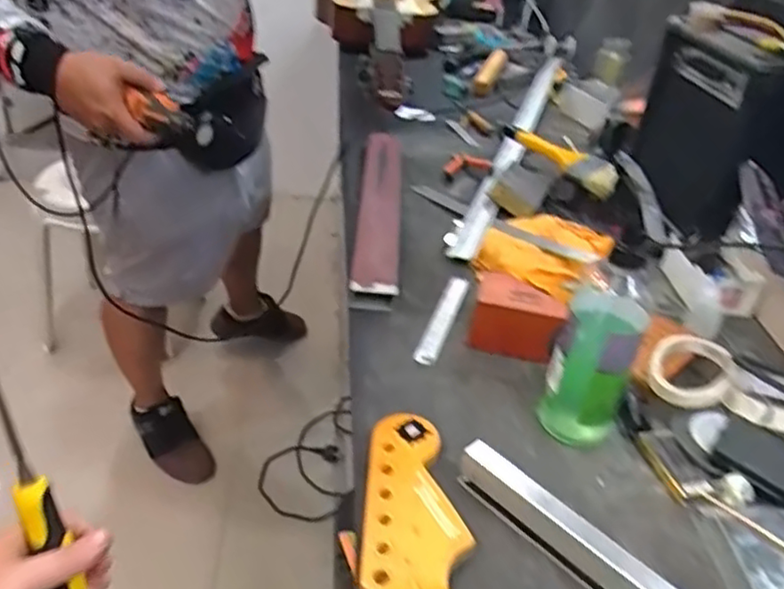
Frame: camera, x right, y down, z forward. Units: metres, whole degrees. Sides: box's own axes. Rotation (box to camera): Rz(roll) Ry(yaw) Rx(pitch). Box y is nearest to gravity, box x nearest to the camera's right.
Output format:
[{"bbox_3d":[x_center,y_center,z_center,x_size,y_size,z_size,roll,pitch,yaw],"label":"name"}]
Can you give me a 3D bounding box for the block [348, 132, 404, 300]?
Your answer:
[{"bbox_3d":[-0.016,-0.119,0.919,0.057,0.035,0.426,5,33,-2],"label":"block"}]

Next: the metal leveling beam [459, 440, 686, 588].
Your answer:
[{"bbox_3d":[0.143,0.185,0.485,0.025,0.038,0.228,-24,44,-37],"label":"metal leveling beam"}]

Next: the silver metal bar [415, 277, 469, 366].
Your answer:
[{"bbox_3d":[0.058,0.025,0.748,0.023,0.013,0.177,14,34,12],"label":"silver metal bar"}]

